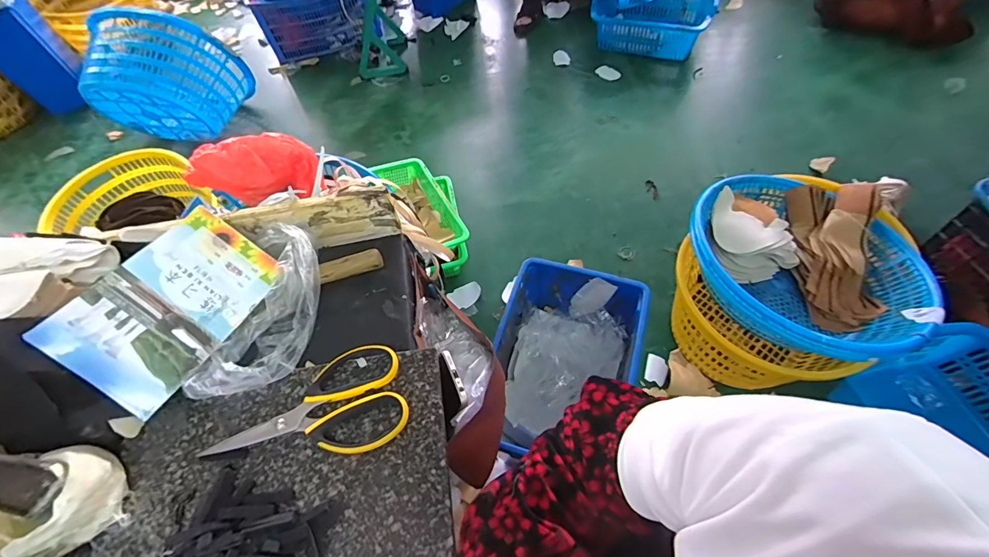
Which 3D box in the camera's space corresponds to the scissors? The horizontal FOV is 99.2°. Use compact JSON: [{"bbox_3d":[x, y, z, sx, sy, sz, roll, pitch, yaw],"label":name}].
[{"bbox_3d":[-0.199,0.144,0.450,0.205,0.014,0.109,-17,60,-6],"label":"scissors"}]

